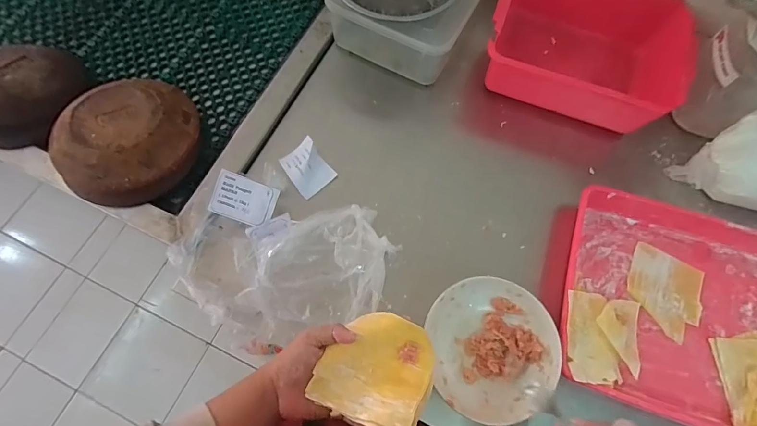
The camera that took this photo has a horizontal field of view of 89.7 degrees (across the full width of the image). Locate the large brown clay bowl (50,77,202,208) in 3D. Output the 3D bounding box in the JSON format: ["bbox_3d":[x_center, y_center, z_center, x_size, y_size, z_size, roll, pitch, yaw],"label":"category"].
[{"bbox_3d":[-0.363,-0.102,0.560,0.183,0.079,0.173,1,70,-3],"label":"large brown clay bowl"}]

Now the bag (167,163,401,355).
[{"bbox_3d":[-0.135,0.062,0.517,0.279,0.074,0.221,24,73,6],"label":"bag"}]

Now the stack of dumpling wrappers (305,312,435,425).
[{"bbox_3d":[-0.001,0.170,0.414,0.117,0.035,0.117,20,72,5],"label":"stack of dumpling wrappers"}]

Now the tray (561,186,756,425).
[{"bbox_3d":[0.429,0.138,0.520,0.355,0.050,0.271,17,72,4],"label":"tray"}]

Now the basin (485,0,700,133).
[{"bbox_3d":[0.339,-0.272,0.629,0.302,0.098,0.220,21,72,5],"label":"basin"}]

